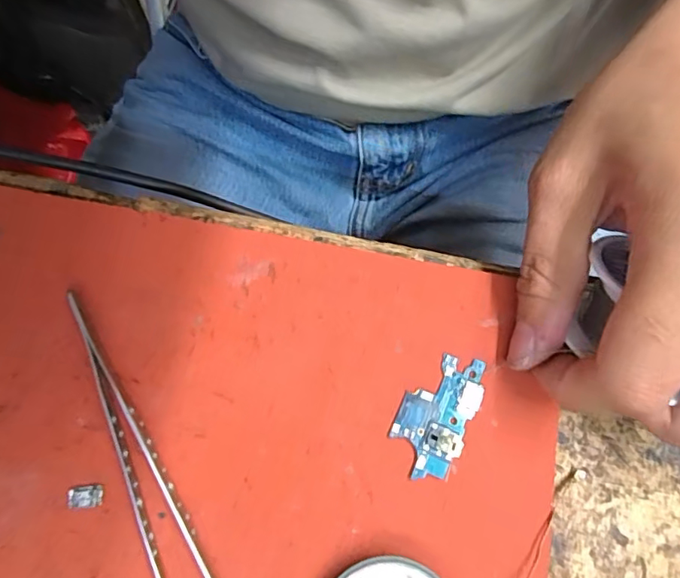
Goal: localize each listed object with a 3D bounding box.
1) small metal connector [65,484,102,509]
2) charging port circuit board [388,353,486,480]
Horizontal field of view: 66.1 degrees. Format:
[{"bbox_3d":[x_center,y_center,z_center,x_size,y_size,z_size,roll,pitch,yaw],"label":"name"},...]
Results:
[{"bbox_3d":[-0.085,0.069,0.172,0.011,0.004,0.007,-5,74,-4],"label":"small metal connector"},{"bbox_3d":[0.034,0.043,0.184,0.024,0.004,0.044,26,75,6],"label":"charging port circuit board"}]

